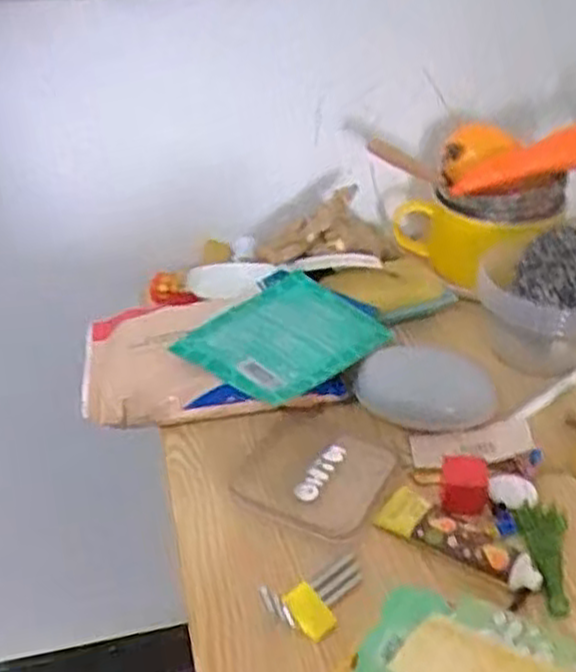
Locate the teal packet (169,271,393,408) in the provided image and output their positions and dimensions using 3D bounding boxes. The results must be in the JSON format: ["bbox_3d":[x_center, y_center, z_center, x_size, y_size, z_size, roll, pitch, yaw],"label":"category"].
[{"bbox_3d":[0.003,-0.004,0.714,0.140,0.039,0.187,22,40,31],"label":"teal packet"}]

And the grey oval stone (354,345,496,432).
[{"bbox_3d":[0.120,0.043,0.673,0.112,0.028,0.088,12,36,19],"label":"grey oval stone"}]

